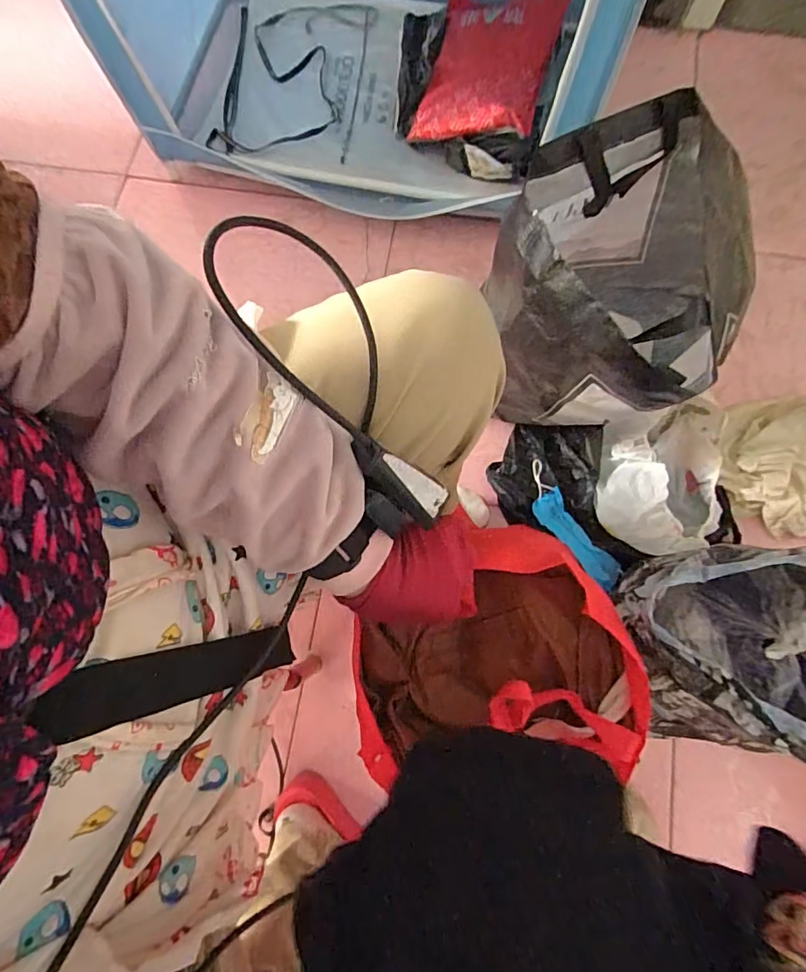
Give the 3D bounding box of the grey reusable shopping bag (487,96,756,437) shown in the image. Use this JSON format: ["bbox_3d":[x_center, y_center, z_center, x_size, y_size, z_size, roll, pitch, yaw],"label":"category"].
[{"bbox_3d":[0.278,-0.268,0.639,0.287,0.255,0.376,38,73,10],"label":"grey reusable shopping bag"}]

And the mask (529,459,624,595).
[{"bbox_3d":[0.223,0.054,0.682,0.051,0.030,0.188,-32,78,-6],"label":"mask"}]

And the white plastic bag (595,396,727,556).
[{"bbox_3d":[0.362,-0.021,0.701,0.164,0.088,0.222,6,77,3],"label":"white plastic bag"}]

